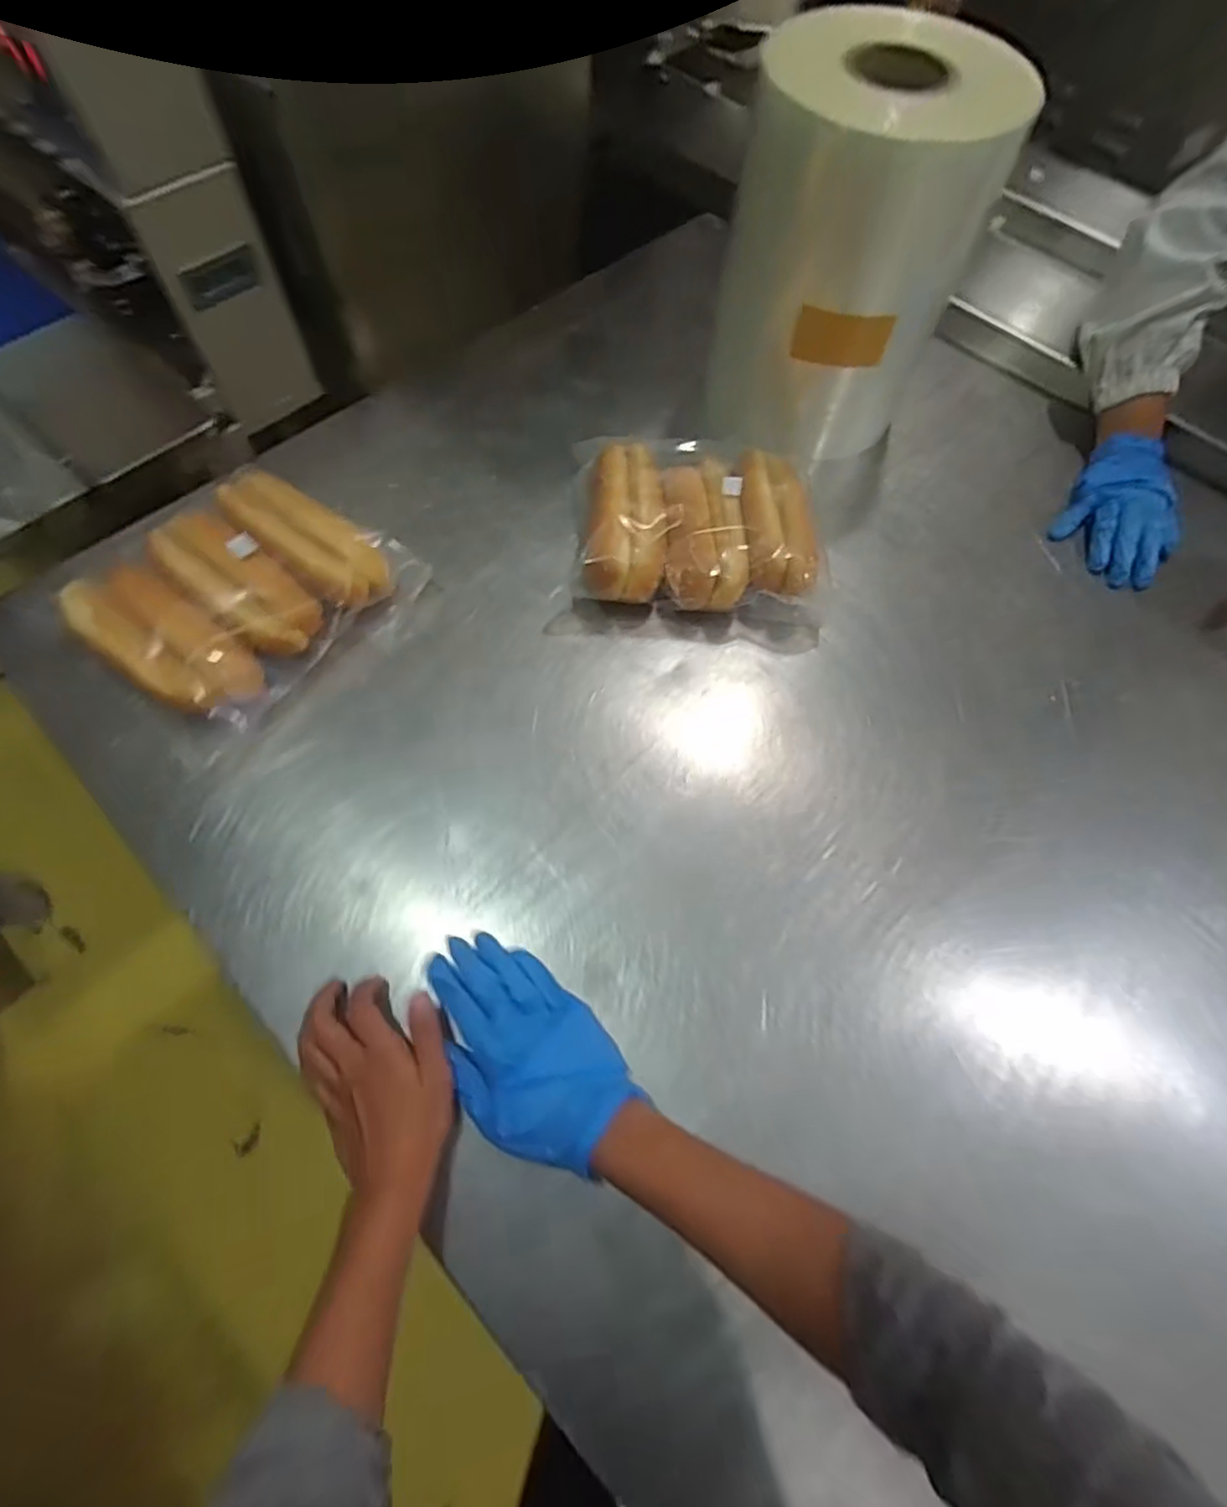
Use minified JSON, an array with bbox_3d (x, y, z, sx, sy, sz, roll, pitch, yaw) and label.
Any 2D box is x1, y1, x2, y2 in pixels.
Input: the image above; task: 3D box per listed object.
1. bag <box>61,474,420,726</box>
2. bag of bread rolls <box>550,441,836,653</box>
[{"bbox_3d":[-0.326,-0.150,0.589,0.193,0.065,0.237,37,68,15],"label":"bag"},{"bbox_3d":[0.084,-0.210,0.637,0.253,0.061,0.204,8,64,2],"label":"bag of bread rolls"}]

